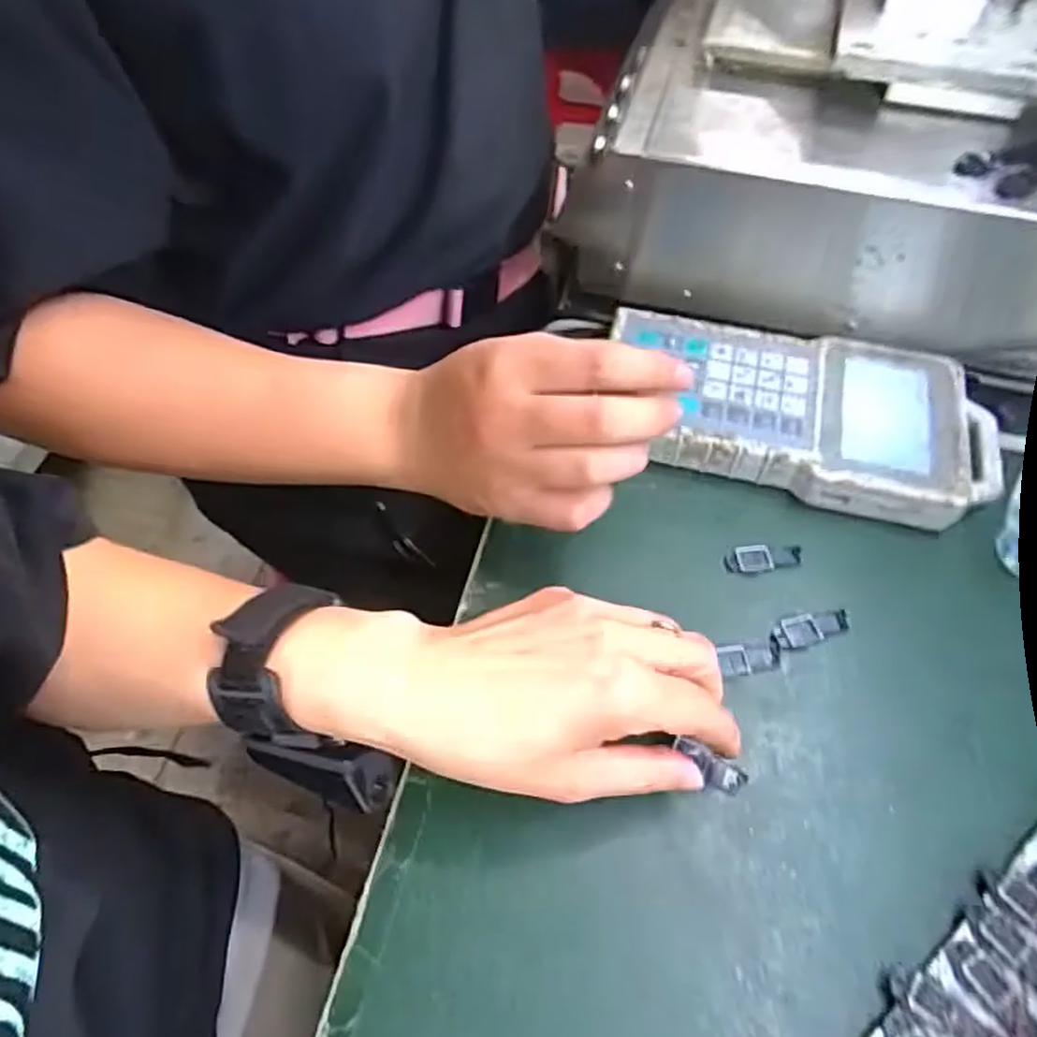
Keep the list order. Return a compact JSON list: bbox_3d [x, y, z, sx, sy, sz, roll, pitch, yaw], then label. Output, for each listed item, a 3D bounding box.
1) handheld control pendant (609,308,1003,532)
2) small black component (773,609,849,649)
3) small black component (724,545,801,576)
[{"bbox_3d":[0.161,-0.060,0.425,0.211,0.030,0.108,10,57,9],"label":"handheld control pendant"},{"bbox_3d":[0.148,0.055,0.370,0.040,0.004,0.016,-14,57,-7],"label":"small black component"},{"bbox_3d":[0.129,0.021,0.387,0.041,0.004,0.016,-7,56,-3],"label":"small black component"}]

